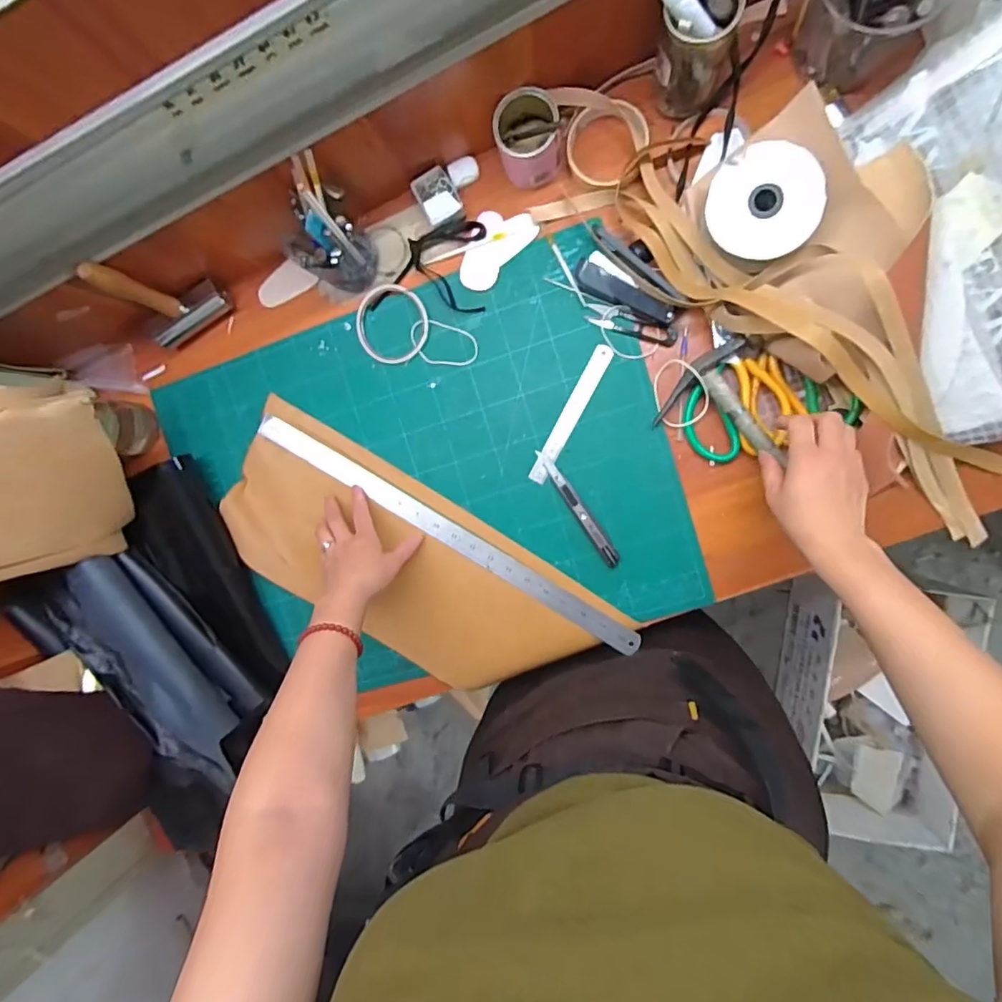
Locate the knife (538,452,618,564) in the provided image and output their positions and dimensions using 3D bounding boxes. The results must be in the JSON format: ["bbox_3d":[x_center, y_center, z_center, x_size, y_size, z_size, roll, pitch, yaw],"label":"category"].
[{"bbox_3d":[0.088,0.010,0.635,0.020,0.014,0.153,-36,89,9],"label":"knife"}]

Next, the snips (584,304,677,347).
[{"bbox_3d":[0.144,-0.196,0.606,0.102,0.015,0.023,18,97,6],"label":"snips"}]

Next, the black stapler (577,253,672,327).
[{"bbox_3d":[0.132,-0.226,0.598,0.117,0.027,0.034,37,98,4],"label":"black stapler"}]

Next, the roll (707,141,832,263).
[{"bbox_3d":[0.246,-0.280,0.514,0.096,0.020,0.098,1,96,9],"label":"roll"}]

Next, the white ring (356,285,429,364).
[{"bbox_3d":[-0.130,-0.208,0.648,0.090,0.011,0.087,2,95,8],"label":"white ring"}]

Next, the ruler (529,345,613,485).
[{"bbox_3d":[0.080,-0.098,0.630,0.019,0.004,0.170,29,98,5],"label":"ruler"}]

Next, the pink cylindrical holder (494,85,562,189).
[{"bbox_3d":[0.030,-0.381,0.580,0.064,0.068,0.076,-7,93,9],"label":"pink cylindrical holder"}]

